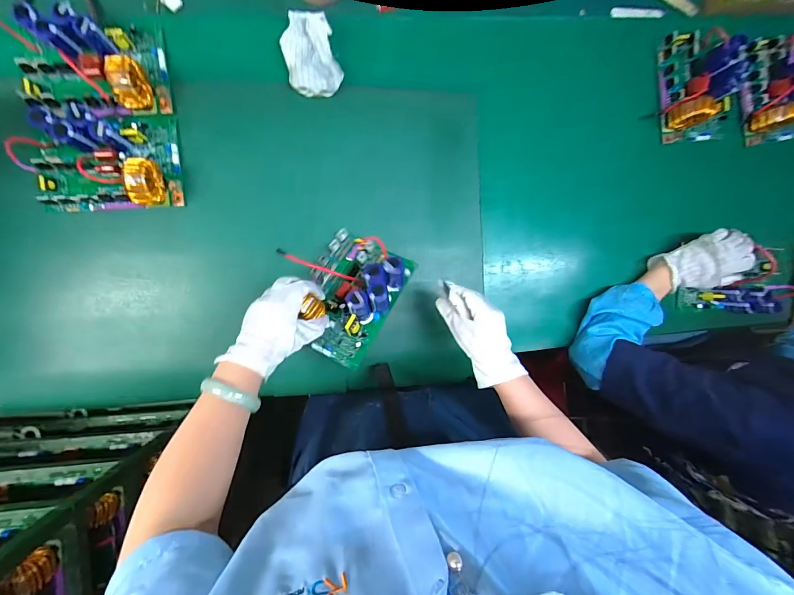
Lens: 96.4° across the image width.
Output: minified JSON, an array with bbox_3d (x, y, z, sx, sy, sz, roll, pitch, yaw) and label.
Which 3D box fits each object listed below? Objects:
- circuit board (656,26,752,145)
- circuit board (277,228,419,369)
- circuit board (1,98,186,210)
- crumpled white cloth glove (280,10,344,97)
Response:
[{"bbox_3d":[0.567,-0.397,0.663,0.134,0.071,0.185,-7,93,-8],"label":"circuit board"},{"bbox_3d":[-0.075,-0.010,0.528,0.133,0.062,0.186,25,71,14],"label":"circuit board"},{"bbox_3d":[-0.440,-0.211,0.530,0.195,0.060,0.149,-5,93,-8],"label":"circuit board"},{"bbox_3d":[-0.140,-0.392,0.580,0.082,0.029,0.126,-13,94,-7],"label":"crumpled white cloth glove"}]

